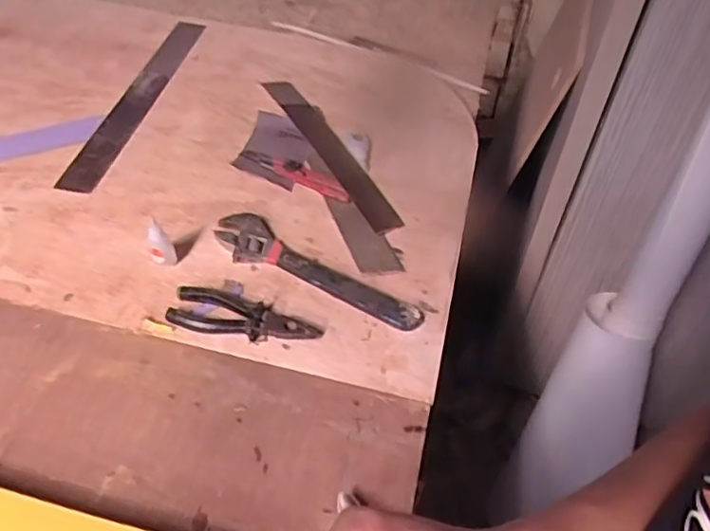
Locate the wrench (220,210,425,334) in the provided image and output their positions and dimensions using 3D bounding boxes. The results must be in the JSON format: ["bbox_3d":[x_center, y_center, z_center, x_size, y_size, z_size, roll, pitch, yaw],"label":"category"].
[{"bbox_3d":[-0.051,0.010,0.783,0.291,0.020,0.067,28,53,17],"label":"wrench"}]

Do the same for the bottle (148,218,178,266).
[{"bbox_3d":[-0.242,-0.028,0.764,0.029,0.068,0.024,-17,51,-16],"label":"bottle"}]

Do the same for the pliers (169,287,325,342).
[{"bbox_3d":[-0.130,0.061,0.733,0.178,0.019,0.056,12,50,4],"label":"pliers"}]

